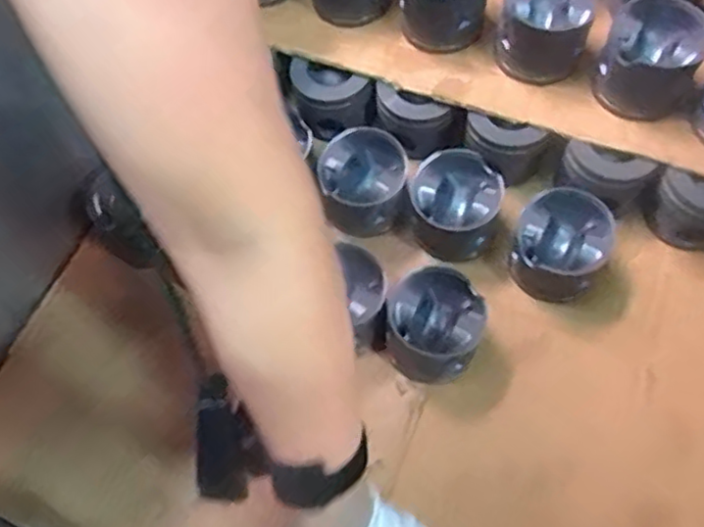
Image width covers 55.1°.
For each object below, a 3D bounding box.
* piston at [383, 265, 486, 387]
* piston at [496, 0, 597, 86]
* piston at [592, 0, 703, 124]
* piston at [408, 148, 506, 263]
[{"bbox_3d":[0.077,0.058,0.632,0.086,0.066,0.092,-1,64,2],"label":"piston"},{"bbox_3d":[0.196,-0.243,0.688,0.085,0.070,0.097,12,65,8],"label":"piston"},{"bbox_3d":[0.288,-0.198,0.655,0.090,0.070,0.097,25,67,14],"label":"piston"},{"bbox_3d":[0.103,-0.060,0.689,0.089,0.070,0.091,-1,64,2],"label":"piston"}]

